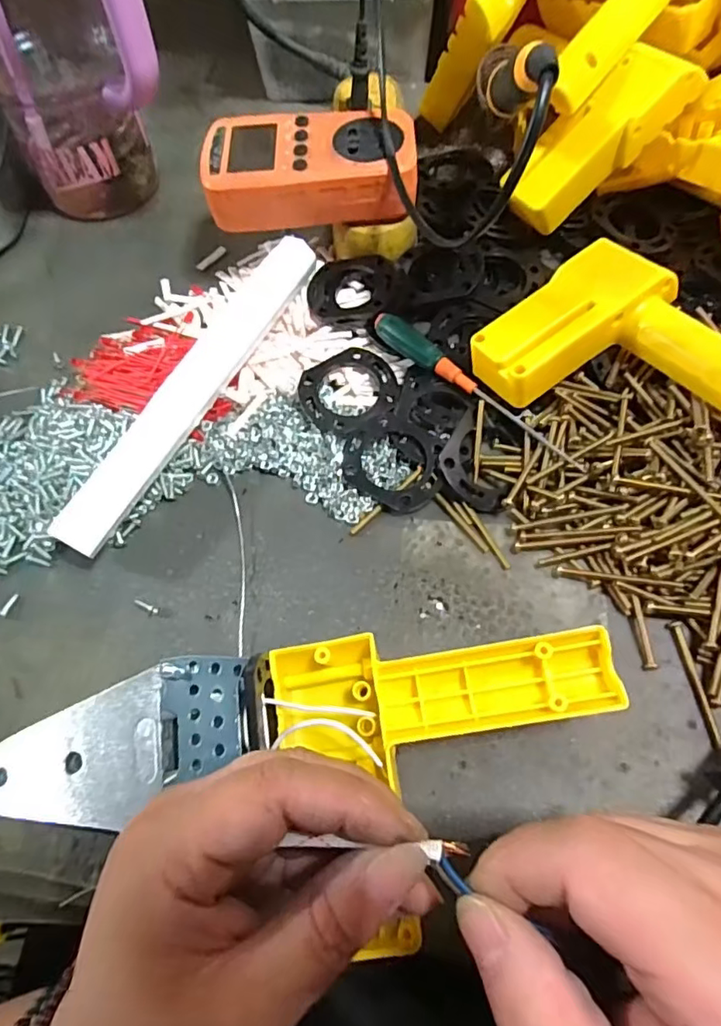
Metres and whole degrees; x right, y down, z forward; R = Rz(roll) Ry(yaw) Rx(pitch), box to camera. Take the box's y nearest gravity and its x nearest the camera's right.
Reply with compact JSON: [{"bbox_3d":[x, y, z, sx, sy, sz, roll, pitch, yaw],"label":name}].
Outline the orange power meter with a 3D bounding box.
[{"bbox_3d":[-0.030,-0.213,0.335,0.124,0.035,0.061,-2,65,3],"label":"orange power meter"}]

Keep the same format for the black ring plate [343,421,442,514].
[{"bbox_3d":[0.018,-0.027,0.304,0.052,0.010,0.053,-1,65,3],"label":"black ring plate"}]

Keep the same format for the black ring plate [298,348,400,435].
[{"bbox_3d":[-0.005,-0.071,0.323,0.055,0.007,0.055,1,67,-1],"label":"black ring plate"}]

